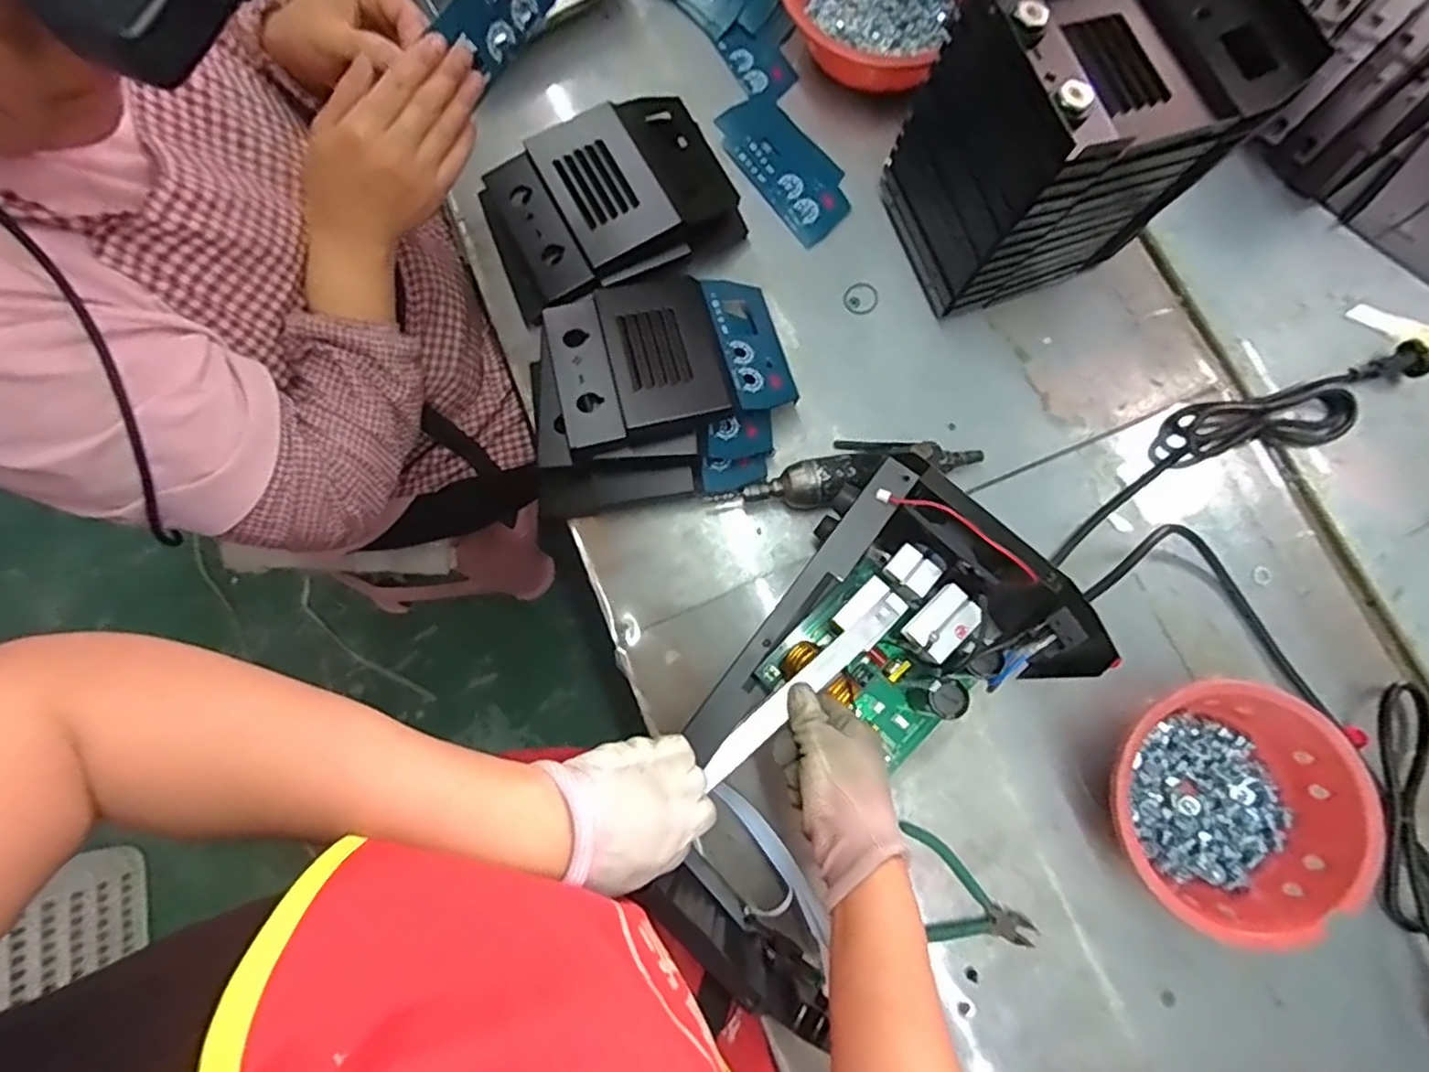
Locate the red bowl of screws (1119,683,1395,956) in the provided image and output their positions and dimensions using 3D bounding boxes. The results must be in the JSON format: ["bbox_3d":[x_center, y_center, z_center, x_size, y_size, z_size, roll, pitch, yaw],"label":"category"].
[{"bbox_3d":[0.385,0.202,0.509,0.170,0.075,0.172,0,79,2],"label":"red bowl of screws"}]

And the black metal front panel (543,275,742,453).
[{"bbox_3d":[-0.068,-0.156,0.572,0.144,0.027,0.154,-16,79,-1],"label":"black metal front panel"}]

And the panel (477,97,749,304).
[{"bbox_3d":[-0.091,-0.319,0.624,0.208,0.063,0.159,-29,79,-4],"label":"panel"}]

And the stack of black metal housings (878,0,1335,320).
[{"bbox_3d":[0.297,-0.328,0.545,0.246,0.206,0.159,-21,79,-2],"label":"stack of black metal housings"}]

